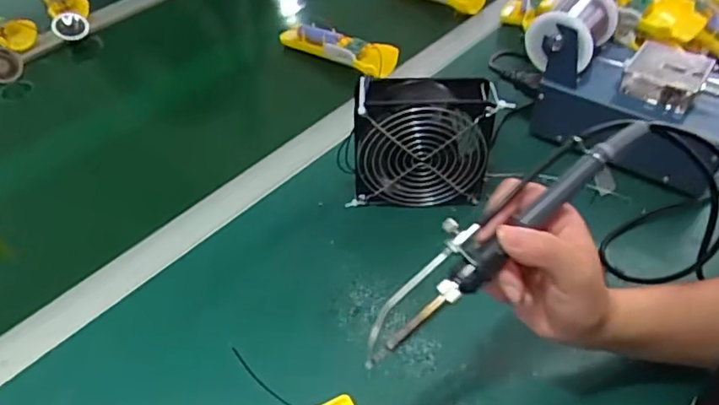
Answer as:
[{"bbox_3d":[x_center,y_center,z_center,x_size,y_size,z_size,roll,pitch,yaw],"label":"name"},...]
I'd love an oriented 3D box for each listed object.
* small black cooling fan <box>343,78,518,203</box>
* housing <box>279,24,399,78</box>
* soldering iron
[{"bbox_3d":[0.058,-0.054,0.545,0.127,0.118,0.046,-1,46,3],"label":"small black cooling fan"},{"bbox_3d":[-0.033,-0.201,0.756,0.168,0.037,0.035,23,51,23],"label":"housing"},{"bbox_3d":[0.081,0.015,0.343,0.209,0.023,0.029,-40,52,-3],"label":"soldering iron"}]

